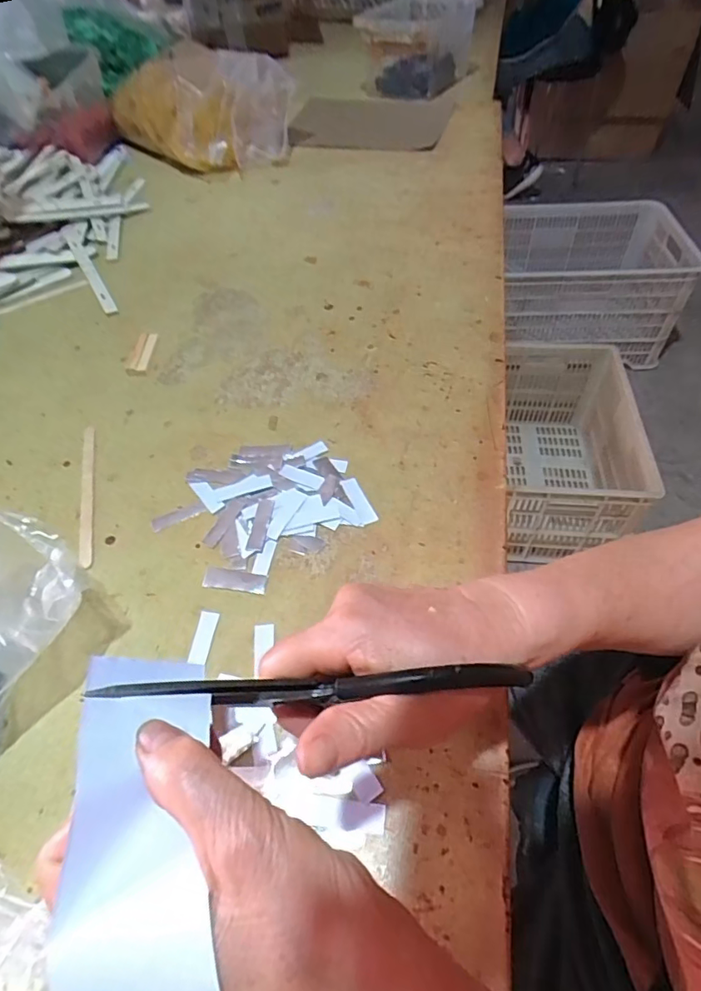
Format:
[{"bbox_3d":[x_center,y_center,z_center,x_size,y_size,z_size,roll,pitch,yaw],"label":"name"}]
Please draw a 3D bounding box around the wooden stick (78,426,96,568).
[{"bbox_3d":[-0.221,-0.004,0.444,0.012,0.004,0.151,-18,54,-1],"label":"wooden stick"}]

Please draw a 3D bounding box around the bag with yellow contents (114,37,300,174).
[{"bbox_3d":[-0.245,-0.632,0.855,0.285,0.138,0.174,35,62,27],"label":"bag with yellow contents"}]

